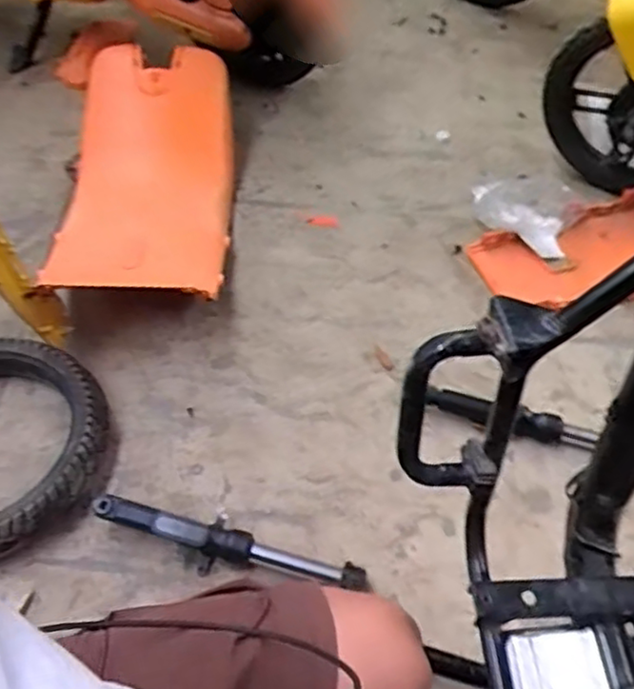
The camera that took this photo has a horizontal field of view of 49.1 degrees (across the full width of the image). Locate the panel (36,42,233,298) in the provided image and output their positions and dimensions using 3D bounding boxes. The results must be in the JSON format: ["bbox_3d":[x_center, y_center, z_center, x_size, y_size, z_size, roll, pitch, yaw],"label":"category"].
[{"bbox_3d":[-0.287,-0.287,1.146,0.268,0.178,0.505,-3,52,-3],"label":"panel"}]

